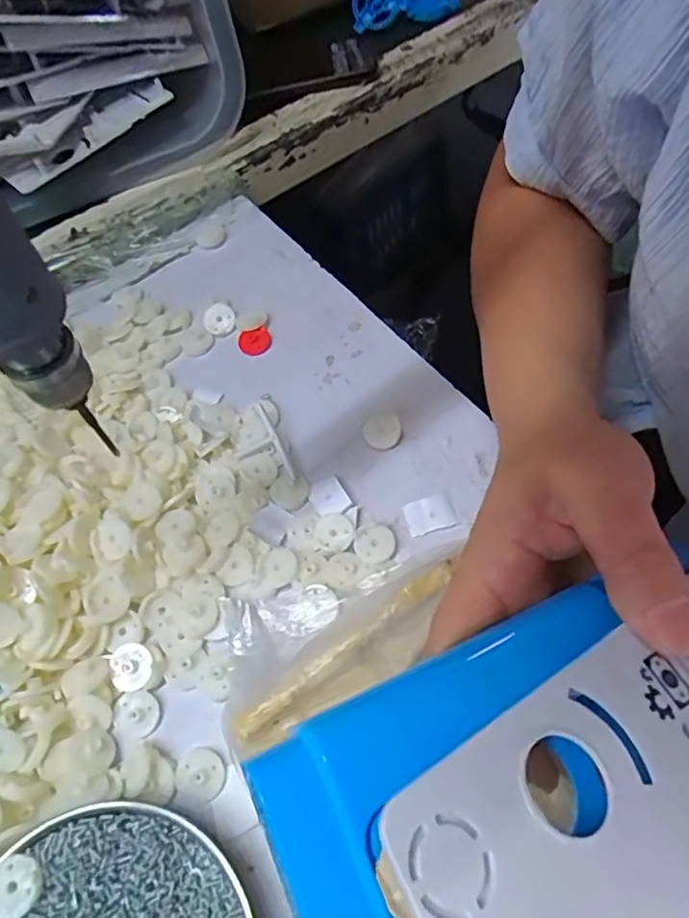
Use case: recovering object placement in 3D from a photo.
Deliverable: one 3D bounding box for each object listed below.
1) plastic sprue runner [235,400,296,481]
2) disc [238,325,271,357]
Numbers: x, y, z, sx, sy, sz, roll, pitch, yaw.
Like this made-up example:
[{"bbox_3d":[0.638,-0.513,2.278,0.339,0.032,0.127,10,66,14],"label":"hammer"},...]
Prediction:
[{"bbox_3d":[-0.054,-0.008,0.362,0.029,0.013,0.056,-24,61,-8],"label":"plastic sprue runner"},{"bbox_3d":[-0.064,-0.084,0.415,0.023,0.006,0.021,-3,60,4],"label":"disc"}]

